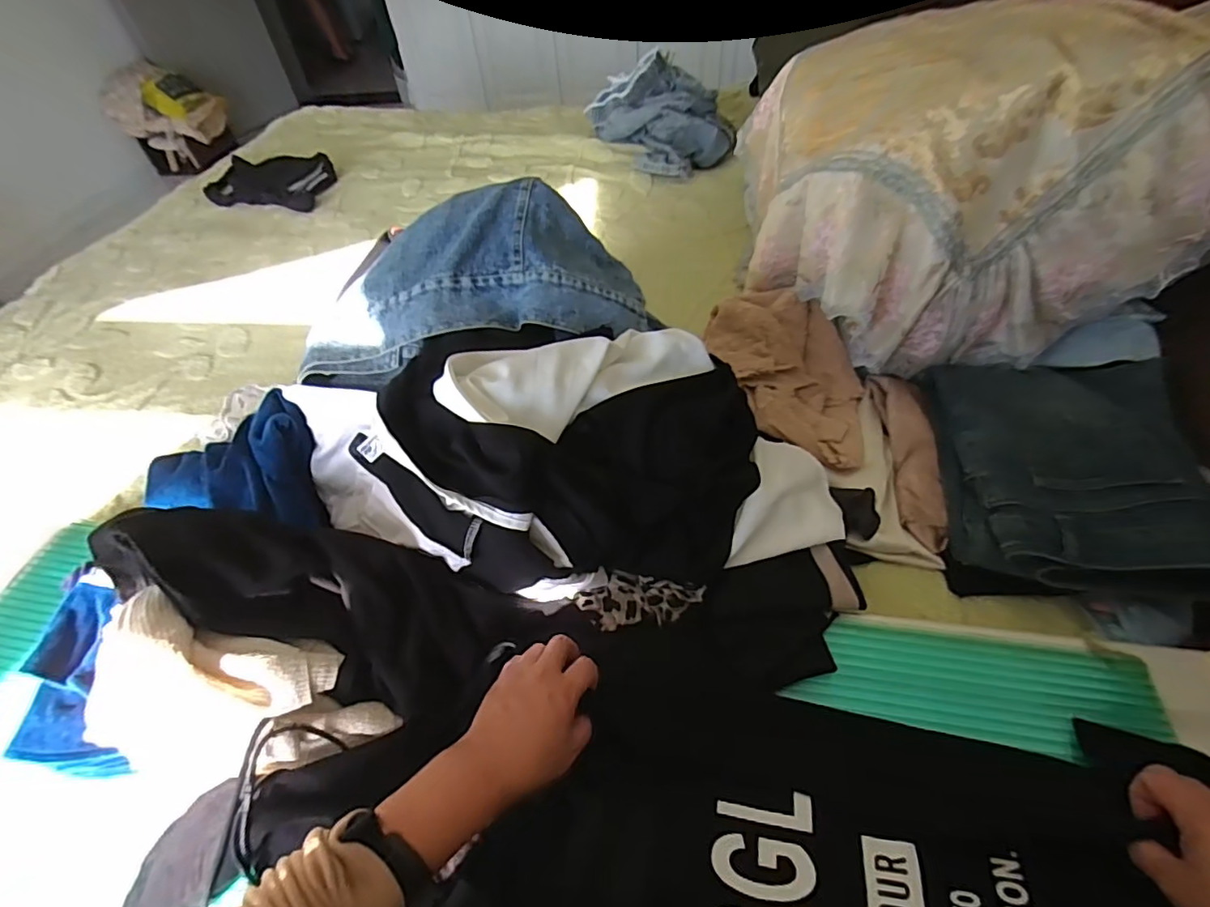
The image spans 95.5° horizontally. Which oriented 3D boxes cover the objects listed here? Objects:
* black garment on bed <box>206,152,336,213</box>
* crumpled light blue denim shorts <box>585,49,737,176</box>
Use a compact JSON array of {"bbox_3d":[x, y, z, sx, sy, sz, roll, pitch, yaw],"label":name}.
[{"bbox_3d":[-0.906,-0.726,1.461,0.342,0.061,0.211,6,50,11],"label":"black garment on bed"},{"bbox_3d":[0.127,-0.842,1.376,0.209,0.173,0.407,-24,51,-14],"label":"crumpled light blue denim shorts"}]

